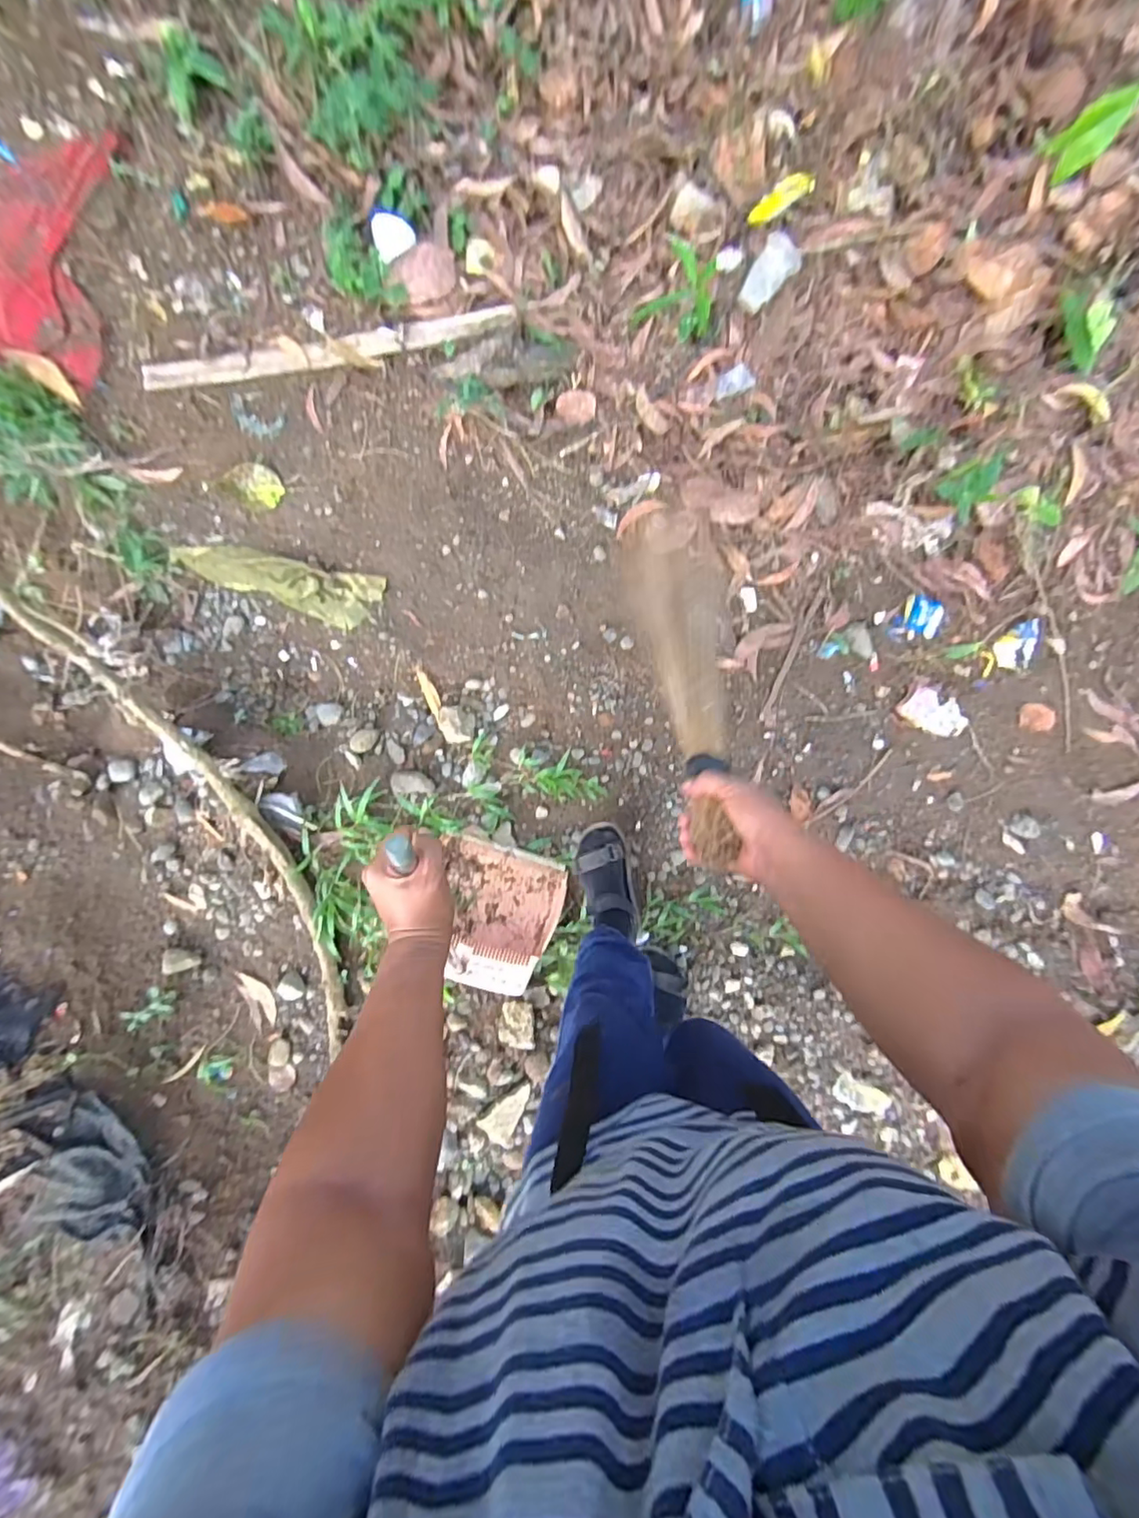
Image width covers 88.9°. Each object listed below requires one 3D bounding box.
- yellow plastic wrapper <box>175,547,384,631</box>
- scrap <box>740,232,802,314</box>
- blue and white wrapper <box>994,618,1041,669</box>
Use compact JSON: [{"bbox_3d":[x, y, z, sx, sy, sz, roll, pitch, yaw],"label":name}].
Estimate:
[{"bbox_3d":[-0.617,-0.364,1.206,0.466,0.031,0.118,11,91,1],"label":"yellow plastic wrapper"},{"bbox_3d":[0.373,-0.894,1.073,0.078,0.060,0.109,29,91,0],"label":"scrap"},{"bbox_3d":[0.885,-0.228,1.146,0.067,0.022,0.094,11,91,1],"label":"blue and white wrapper"}]

